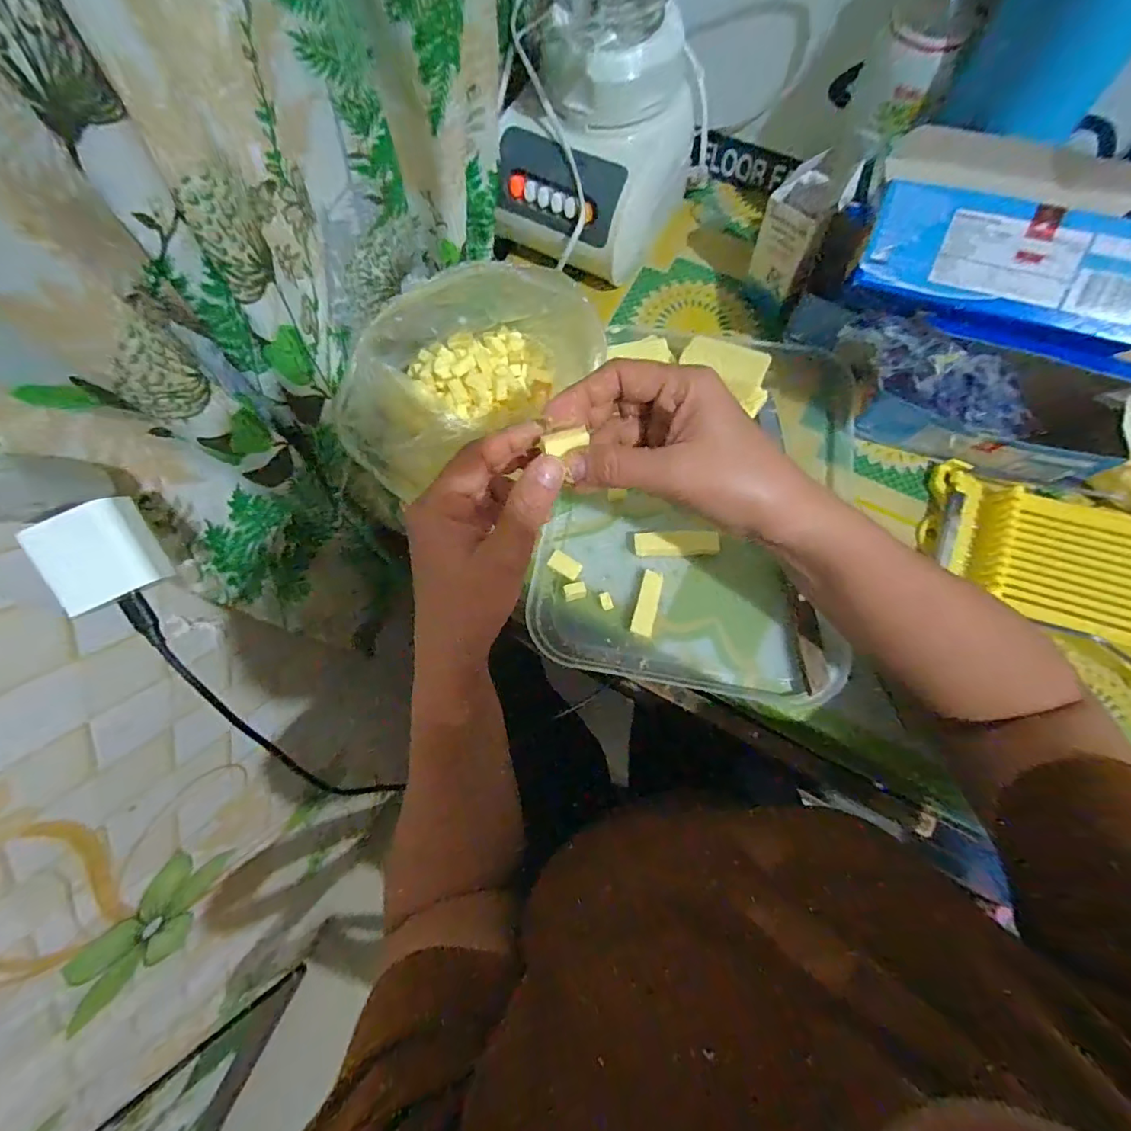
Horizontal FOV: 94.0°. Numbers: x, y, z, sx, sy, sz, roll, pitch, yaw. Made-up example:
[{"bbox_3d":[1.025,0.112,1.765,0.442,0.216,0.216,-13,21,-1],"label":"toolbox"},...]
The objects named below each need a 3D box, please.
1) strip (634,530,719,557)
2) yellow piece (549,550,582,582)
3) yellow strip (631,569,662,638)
[{"bbox_3d":[0.090,-0.017,0.429,0.066,0.013,0.019,-1,72,1],"label":"strip"},{"bbox_3d":[0.000,0.001,0.425,0.027,0.010,0.015,31,76,11],"label":"yellow piece"},{"bbox_3d":[0.064,0.030,0.414,0.016,0.011,0.052,13,73,6],"label":"yellow strip"}]

